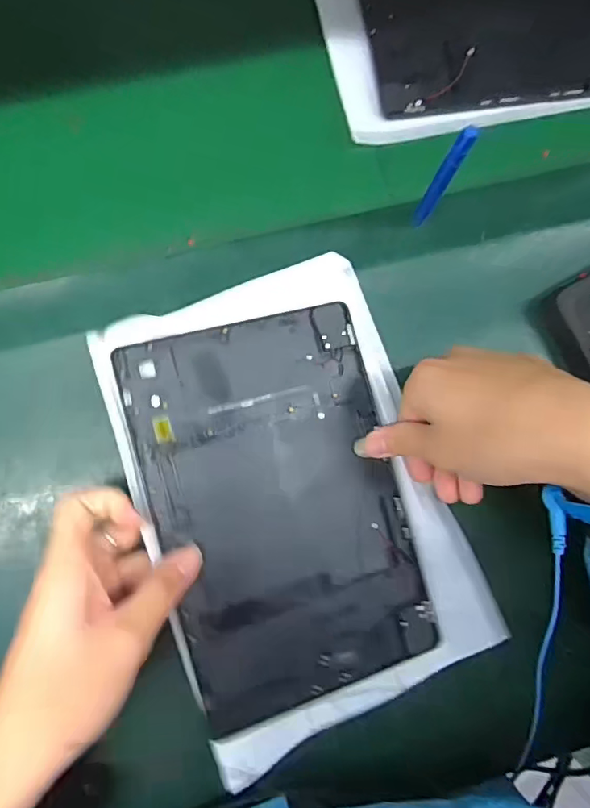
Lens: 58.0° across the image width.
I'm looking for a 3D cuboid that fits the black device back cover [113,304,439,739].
[{"bbox_3d":[-0.007,0.063,0.332,0.153,0.007,0.230,-14,86,-18],"label":"black device back cover"}]

